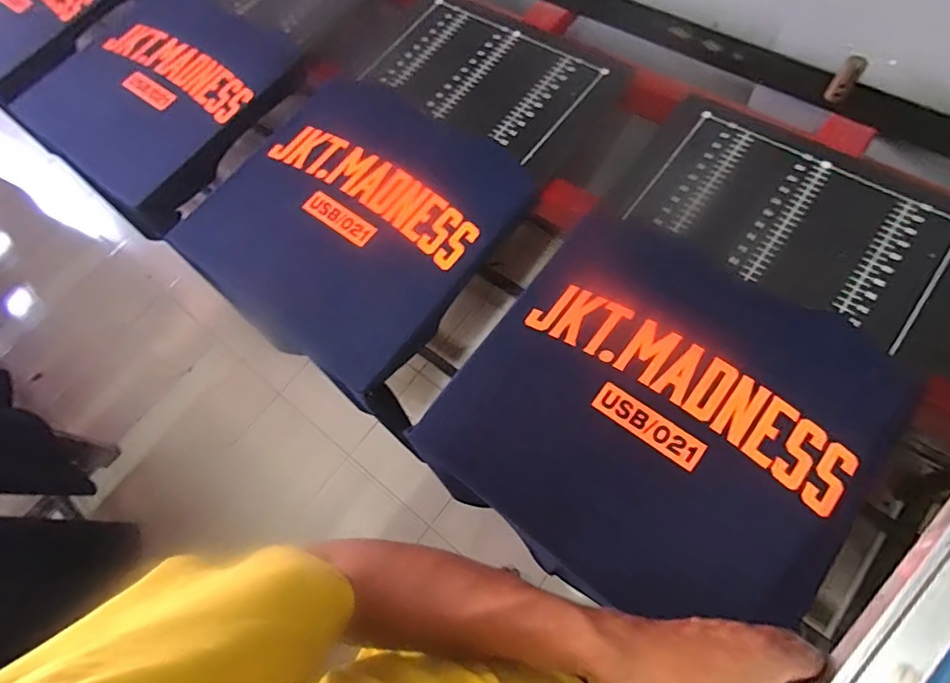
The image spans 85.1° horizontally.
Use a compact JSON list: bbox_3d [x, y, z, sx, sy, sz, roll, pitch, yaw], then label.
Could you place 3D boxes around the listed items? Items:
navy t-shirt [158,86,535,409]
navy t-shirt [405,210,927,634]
[{"bbox_3d":[-0.166,-0.172,0.746,0.405,0.090,0.389,34,76,19],"label":"navy t-shirt"},{"bbox_3d":[0.196,0.079,0.566,0.405,0.088,0.380,33,65,19],"label":"navy t-shirt"}]

